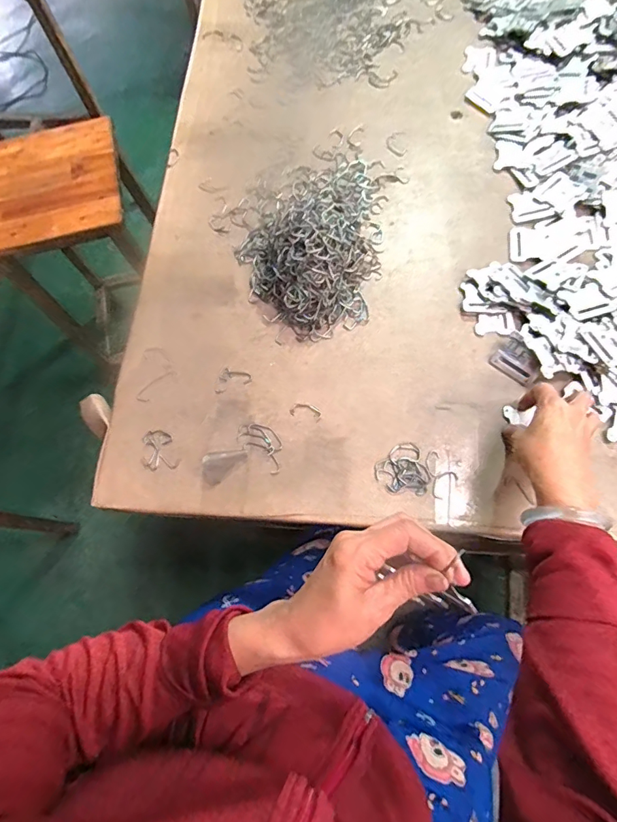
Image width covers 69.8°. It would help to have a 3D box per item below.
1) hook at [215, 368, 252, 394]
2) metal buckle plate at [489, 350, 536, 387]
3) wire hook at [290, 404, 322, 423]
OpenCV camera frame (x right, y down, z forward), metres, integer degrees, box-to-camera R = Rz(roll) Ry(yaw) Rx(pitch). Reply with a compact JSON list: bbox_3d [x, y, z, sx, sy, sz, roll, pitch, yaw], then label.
[{"bbox_3d":[-0.092,-0.038,0.525,0.044,0.004,0.026,-22,71,-6],"label":"hook"},{"bbox_3d":[0.229,-0.049,0.499,0.048,0.004,0.019,43,101,23],"label":"metal buckle plate"},{"bbox_3d":[-0.002,0.000,0.498,0.036,0.004,0.018,16,71,8],"label":"wire hook"}]

